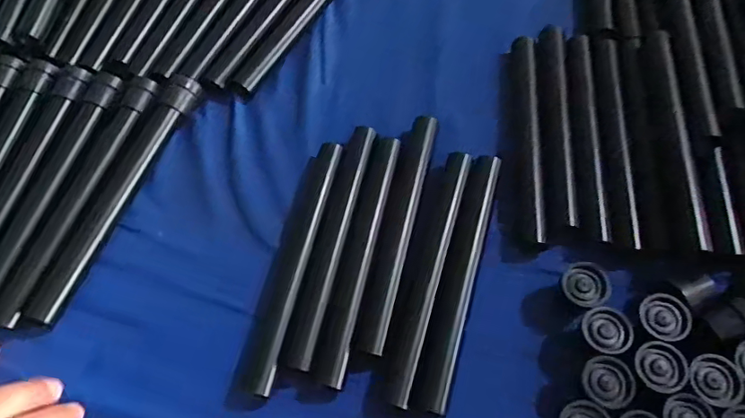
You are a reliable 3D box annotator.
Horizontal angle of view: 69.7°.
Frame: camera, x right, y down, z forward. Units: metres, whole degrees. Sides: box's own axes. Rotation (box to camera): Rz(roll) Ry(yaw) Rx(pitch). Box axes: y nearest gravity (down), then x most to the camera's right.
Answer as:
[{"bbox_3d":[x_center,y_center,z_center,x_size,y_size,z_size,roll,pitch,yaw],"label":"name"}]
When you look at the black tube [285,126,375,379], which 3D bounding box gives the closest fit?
[{"bbox_3d":[-0.031,0.025,0.452,0.021,0.014,0.218,12,65,7],"label":"black tube"}]

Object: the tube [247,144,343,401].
[{"bbox_3d":[-0.062,0.042,0.448,0.021,0.018,0.219,11,65,7],"label":"tube"}]

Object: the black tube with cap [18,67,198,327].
[{"bbox_3d":[-0.222,-0.016,0.475,0.028,0.023,0.249,18,65,10],"label":"black tube with cap"}]

